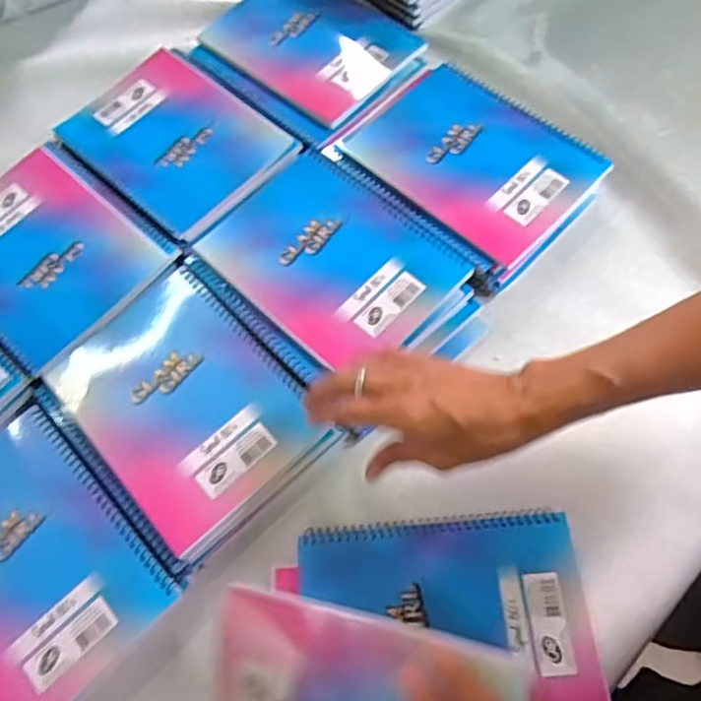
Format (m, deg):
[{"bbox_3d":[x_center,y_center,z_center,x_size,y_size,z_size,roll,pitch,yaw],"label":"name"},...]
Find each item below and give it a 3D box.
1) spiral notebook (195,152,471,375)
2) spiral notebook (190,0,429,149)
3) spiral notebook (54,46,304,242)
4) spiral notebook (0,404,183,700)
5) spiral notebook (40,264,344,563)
[{"bbox_3d":[-0.017,-0.082,0.524,0.197,0.015,0.151,41,73,17],"label":"spiral notebook"},{"bbox_3d":[-0.047,-0.315,0.627,0.222,0.010,0.171,40,73,16],"label":"spiral notebook"},{"bbox_3d":[-0.168,-0.208,0.586,0.207,0.008,0.152,42,73,17],"label":"spiral notebook"},{"bbox_3d":[-0.239,0.153,0.436,0.149,0.008,0.194,-42,72,-16],"label":"spiral notebook"},{"bbox_3d":[-0.132,0.039,0.480,0.151,0.010,0.206,-40,72,-15],"label":"spiral notebook"}]

